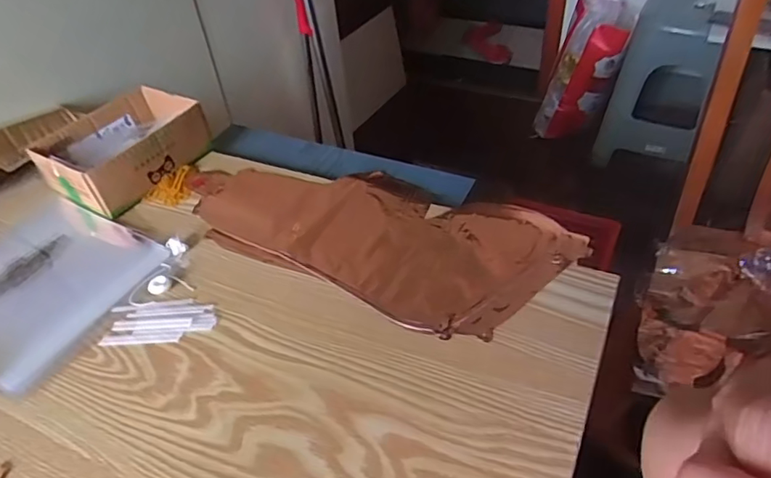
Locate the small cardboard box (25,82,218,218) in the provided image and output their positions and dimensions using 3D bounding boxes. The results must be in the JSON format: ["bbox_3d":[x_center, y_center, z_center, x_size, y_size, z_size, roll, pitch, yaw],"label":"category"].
[{"bbox_3d":[-0.340,-0.119,0.719,0.137,0.067,0.181,20,49,25],"label":"small cardboard box"}]

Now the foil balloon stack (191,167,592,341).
[{"bbox_3d":[-0.019,-0.023,0.628,0.428,0.015,0.210,20,49,26],"label":"foil balloon stack"}]

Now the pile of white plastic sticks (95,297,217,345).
[{"bbox_3d":[-0.222,0.081,0.544,0.104,0.007,0.052,-6,43,0],"label":"pile of white plastic sticks"}]

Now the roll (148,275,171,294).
[{"bbox_3d":[-0.236,0.048,0.574,0.018,0.012,0.020,20,49,25],"label":"roll"}]

